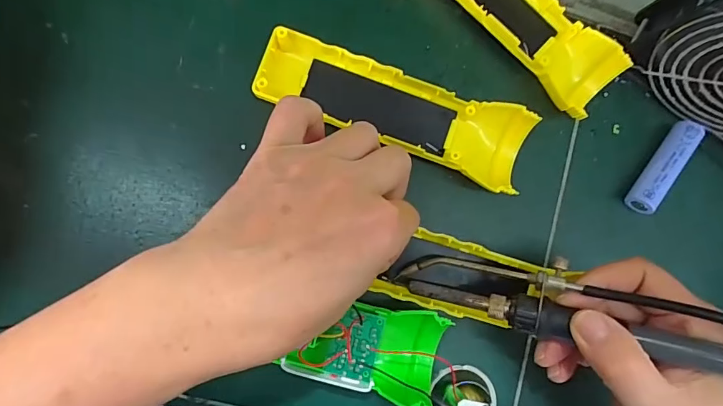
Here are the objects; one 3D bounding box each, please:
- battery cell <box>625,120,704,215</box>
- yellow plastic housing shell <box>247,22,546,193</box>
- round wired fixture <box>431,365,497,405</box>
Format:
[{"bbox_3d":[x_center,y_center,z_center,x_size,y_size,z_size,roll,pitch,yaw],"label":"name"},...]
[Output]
[{"bbox_3d":[0.195,-0.024,0.277,0.015,0.019,0.066,36,83,-5],"label":"battery cell"},{"bbox_3d":[0.021,-0.054,0.253,0.161,0.025,0.044,19,85,-6],"label":"yellow plastic housing shell"},{"bbox_3d":[0.061,0.119,0.246,0.042,0.024,0.037,-36,92,-8],"label":"round wired fixture"}]

